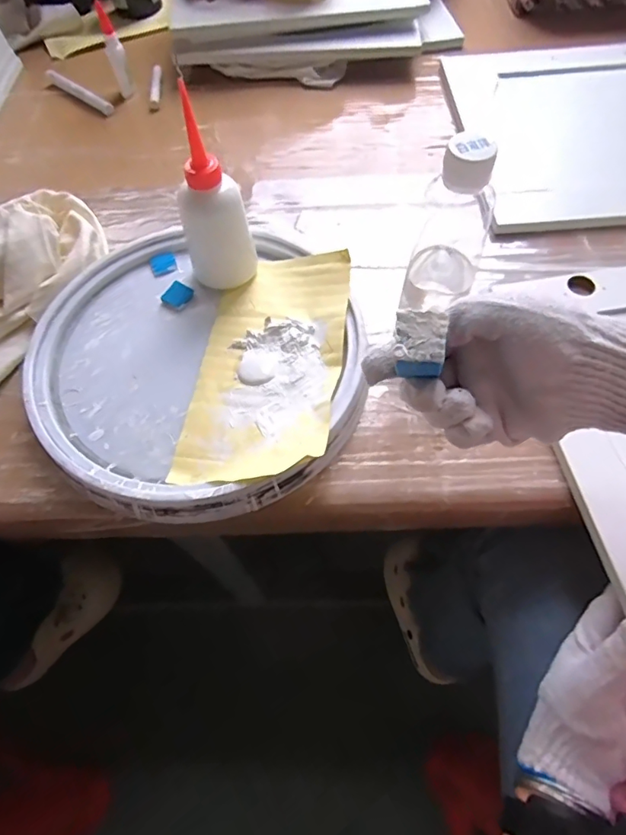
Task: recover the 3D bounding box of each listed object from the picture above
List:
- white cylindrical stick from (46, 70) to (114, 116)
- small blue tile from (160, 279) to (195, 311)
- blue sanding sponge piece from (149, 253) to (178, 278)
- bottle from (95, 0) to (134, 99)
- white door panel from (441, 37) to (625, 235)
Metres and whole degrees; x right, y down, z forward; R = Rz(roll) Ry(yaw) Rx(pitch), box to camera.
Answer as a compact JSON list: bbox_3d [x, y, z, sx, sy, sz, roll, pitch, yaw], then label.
[{"bbox_3d":[-0.324,-0.451,0.698,0.127,0.016,0.017,35,69,19],"label":"white cylindrical stick"},{"bbox_3d":[-0.131,-0.118,0.484,0.025,0.005,0.026,30,66,18],"label":"small blue tile"},{"bbox_3d":[-0.151,-0.156,0.507,0.024,0.004,0.028,-21,62,-9],"label":"blue sanding sponge piece"},{"bbox_3d":[-0.262,-0.483,0.663,0.023,0.093,0.032,-27,63,-12],"label":"bottle"},{"bbox_3d":[0.380,-0.357,0.613,0.383,0.028,0.343,-4,60,0],"label":"white door panel"}]

